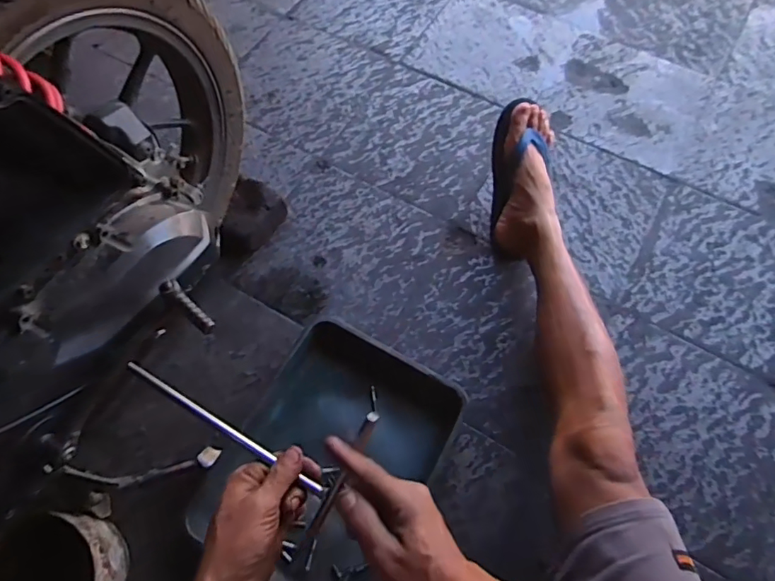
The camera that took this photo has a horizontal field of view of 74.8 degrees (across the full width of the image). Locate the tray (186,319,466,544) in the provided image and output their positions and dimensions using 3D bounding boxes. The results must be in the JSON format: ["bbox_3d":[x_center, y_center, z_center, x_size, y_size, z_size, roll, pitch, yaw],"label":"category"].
[{"bbox_3d":[-0.075,0.231,0.731,0.265,0.053,0.332,29,69,12],"label":"tray"}]

